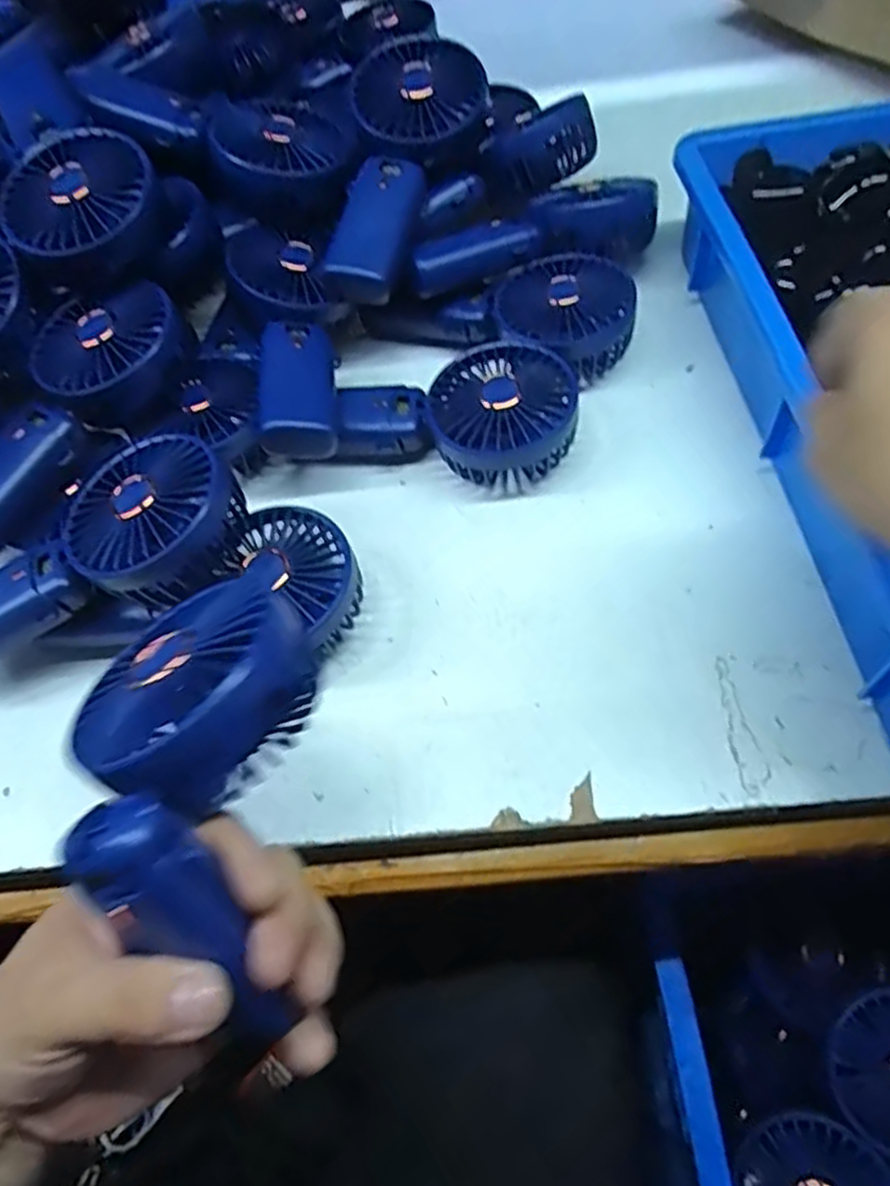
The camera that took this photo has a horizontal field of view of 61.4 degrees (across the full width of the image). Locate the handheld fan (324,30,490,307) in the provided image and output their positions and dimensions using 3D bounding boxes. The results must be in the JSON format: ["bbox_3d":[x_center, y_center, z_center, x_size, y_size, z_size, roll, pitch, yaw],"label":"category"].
[{"bbox_3d":[-0.028,-0.266,0.472,0.085,0.038,0.180,15,81,13],"label":"handheld fan"}]

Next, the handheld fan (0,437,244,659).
[{"bbox_3d":[-0.184,-0.012,0.384,0.183,0.045,0.092,-28,60,7],"label":"handheld fan"}]

